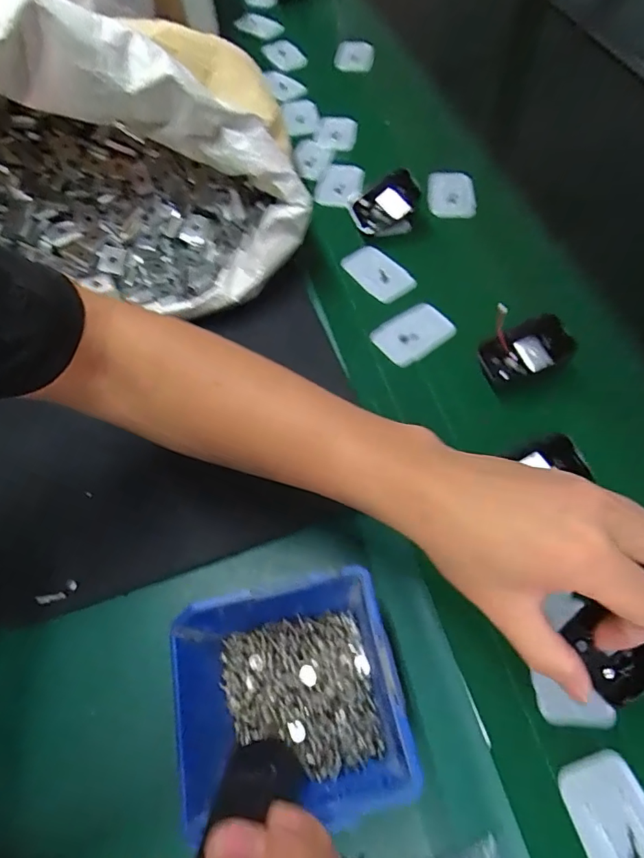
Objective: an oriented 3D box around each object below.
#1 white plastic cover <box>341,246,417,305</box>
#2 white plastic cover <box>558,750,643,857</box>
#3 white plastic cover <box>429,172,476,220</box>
[{"bbox_3d":[0.055,-0.156,0.496,0.045,0.006,0.074,-36,65,-14],"label":"white plastic cover"},{"bbox_3d":[0.163,0.221,0.271,0.043,0.004,0.072,-19,62,-5],"label":"white plastic cover"},{"bbox_3d":[0.143,-0.263,0.555,0.048,0.007,0.078,1,62,5],"label":"white plastic cover"}]

